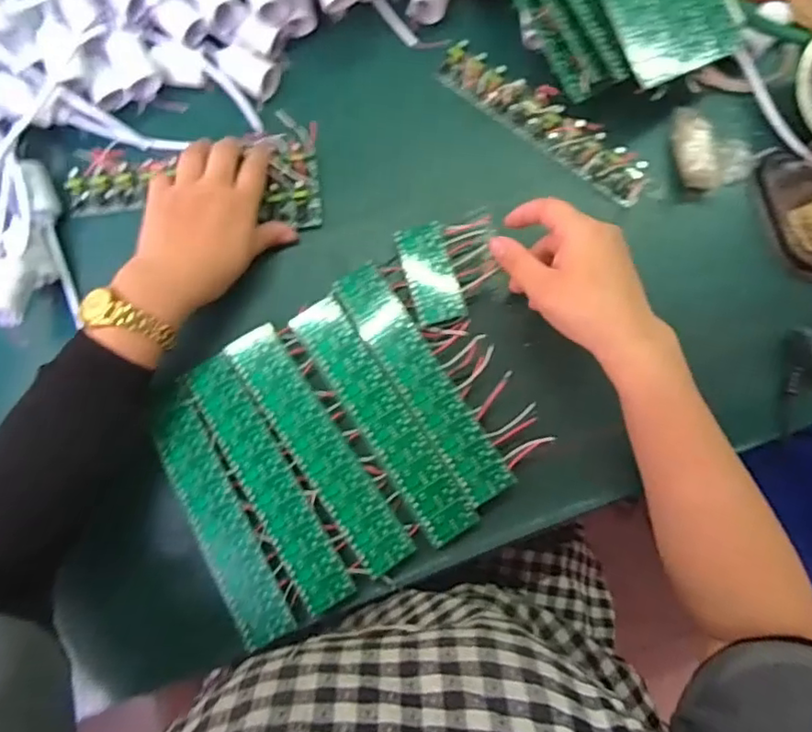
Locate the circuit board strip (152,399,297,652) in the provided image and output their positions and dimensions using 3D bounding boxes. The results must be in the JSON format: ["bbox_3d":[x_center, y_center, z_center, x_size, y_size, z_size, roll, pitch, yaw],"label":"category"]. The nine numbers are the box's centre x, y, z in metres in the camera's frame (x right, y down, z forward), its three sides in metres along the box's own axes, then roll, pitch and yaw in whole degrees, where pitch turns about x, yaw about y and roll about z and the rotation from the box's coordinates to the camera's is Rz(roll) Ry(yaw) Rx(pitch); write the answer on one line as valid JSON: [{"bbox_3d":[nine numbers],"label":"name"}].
[{"bbox_3d":[-0.138,0.111,0.446,0.037,0.008,0.185,-28,79,-4],"label":"circuit board strip"}]

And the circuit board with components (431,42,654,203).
[{"bbox_3d":[0.116,-0.207,0.517,0.201,0.026,0.039,37,82,8],"label":"circuit board with components"}]

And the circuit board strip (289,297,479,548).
[{"bbox_3d":[-0.018,0.037,0.459,0.040,0.013,0.203,-33,80,-5],"label":"circuit board strip"}]

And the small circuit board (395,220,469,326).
[{"bbox_3d":[0.019,-0.074,0.485,0.037,0.007,0.081,-15,79,-2],"label":"small circuit board"}]

